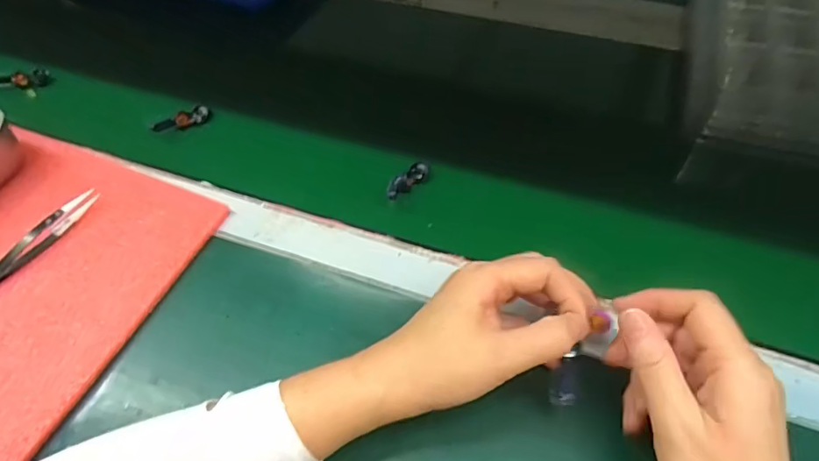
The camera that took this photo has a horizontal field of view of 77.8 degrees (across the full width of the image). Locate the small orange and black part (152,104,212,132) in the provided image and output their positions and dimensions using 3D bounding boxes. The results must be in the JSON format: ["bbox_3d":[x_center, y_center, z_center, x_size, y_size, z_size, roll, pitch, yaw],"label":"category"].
[{"bbox_3d":[-0.206,-0.099,0.460,0.050,0.016,0.008,-28,59,-16],"label":"small orange and black part"}]

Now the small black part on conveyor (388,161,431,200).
[{"bbox_3d":[-0.003,-0.038,0.401,0.015,0.015,0.050,31,48,22],"label":"small black part on conveyor"}]

